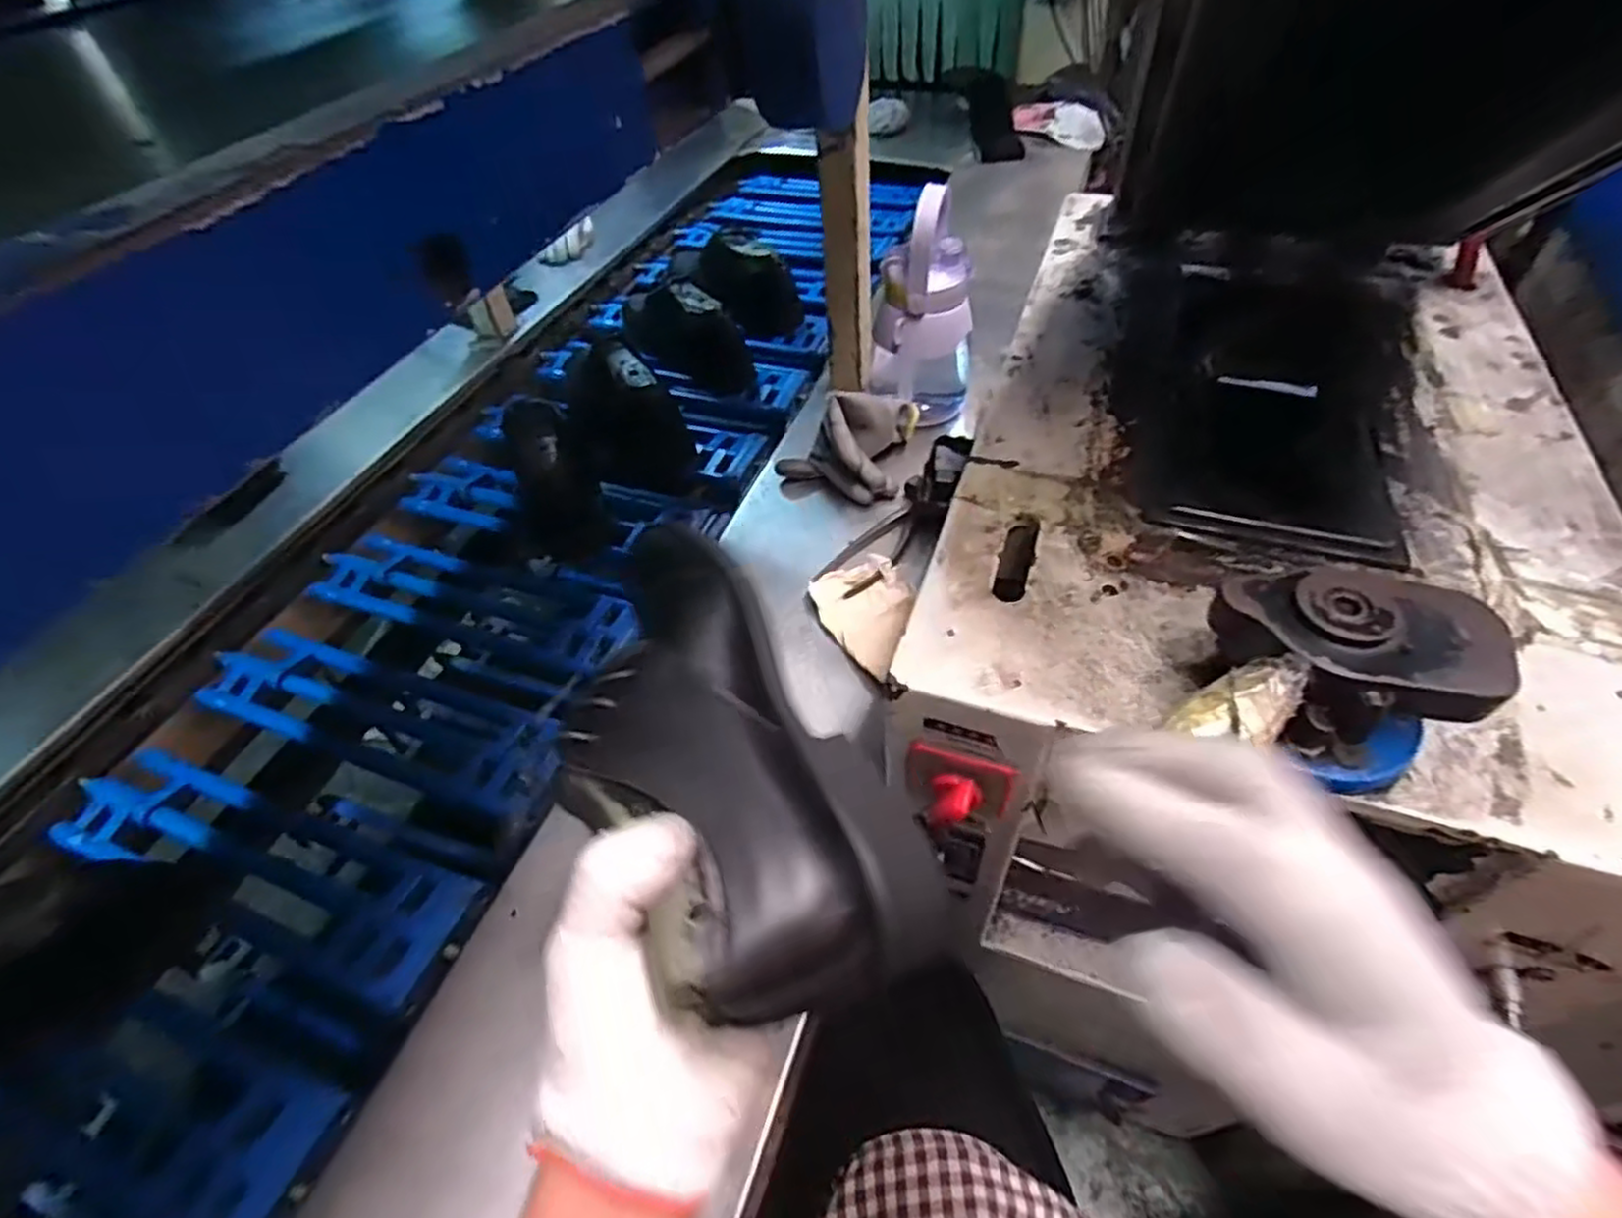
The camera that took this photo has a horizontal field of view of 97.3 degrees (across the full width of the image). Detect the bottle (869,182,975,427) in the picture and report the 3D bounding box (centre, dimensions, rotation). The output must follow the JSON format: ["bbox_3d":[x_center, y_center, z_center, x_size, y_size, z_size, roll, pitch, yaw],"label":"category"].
[{"bbox_3d":[0.120,-0.301,0.747,0.103,0.234,0.109,3,50,7],"label":"bottle"}]

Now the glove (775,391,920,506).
[{"bbox_3d":[0.039,-0.181,0.742,0.126,0.084,0.128,15,53,16],"label":"glove"}]

